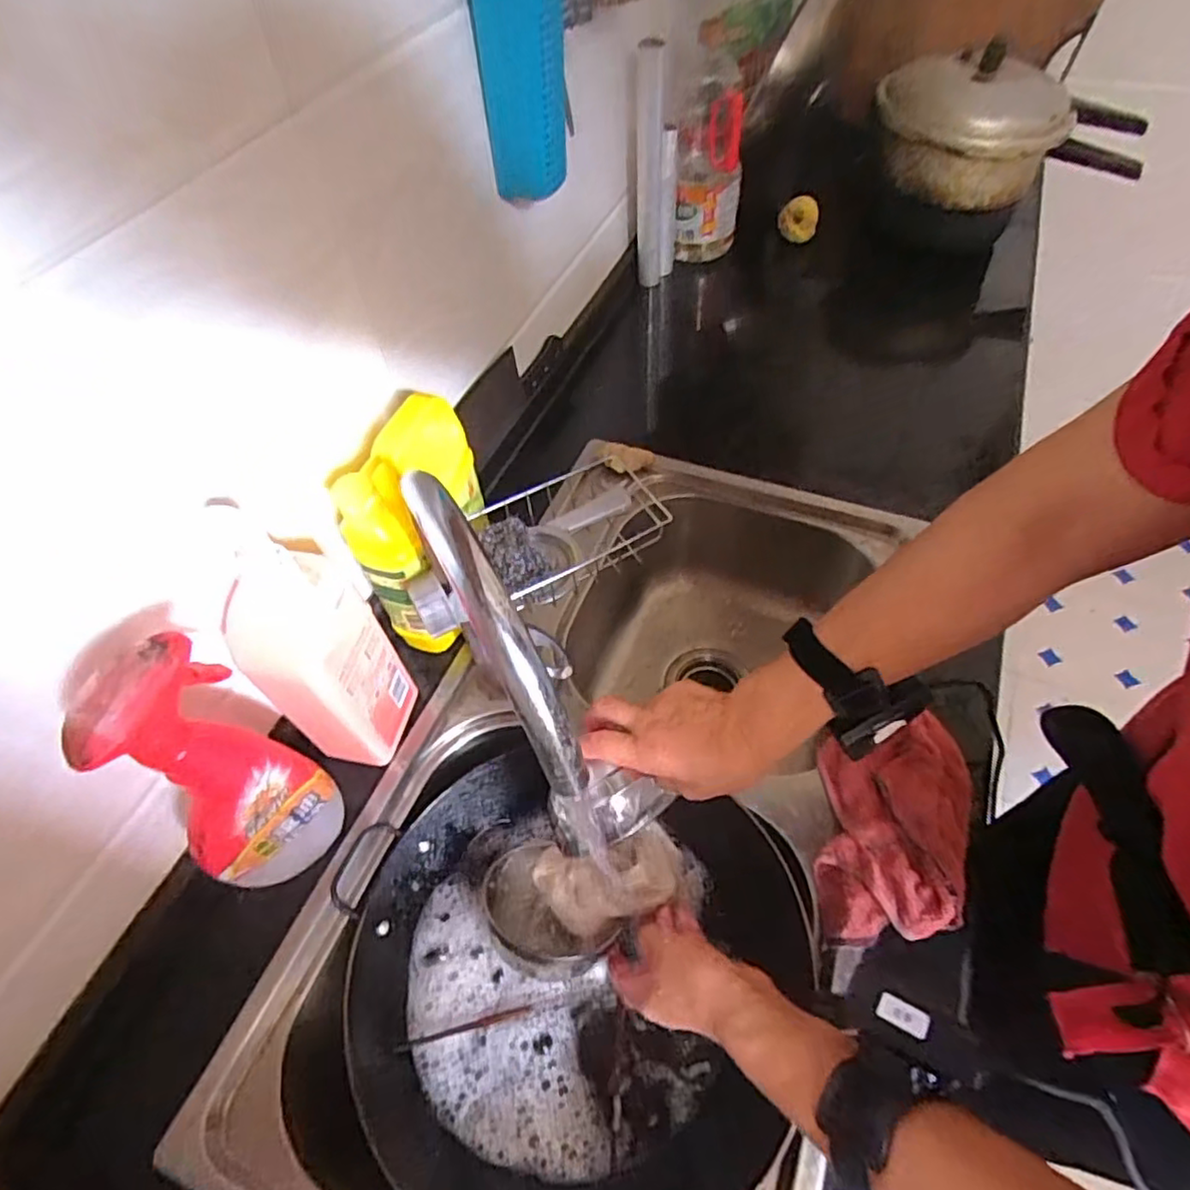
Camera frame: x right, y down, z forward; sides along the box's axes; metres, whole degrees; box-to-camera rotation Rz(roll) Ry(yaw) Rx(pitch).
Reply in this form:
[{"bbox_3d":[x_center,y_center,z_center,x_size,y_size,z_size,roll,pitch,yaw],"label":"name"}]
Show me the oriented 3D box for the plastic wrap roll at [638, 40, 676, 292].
[{"bbox_3d":[0.082,-0.555,0.869,0.052,0.281,0.053,3,54,6],"label":"plastic wrap roll"}]

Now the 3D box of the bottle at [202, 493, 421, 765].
[{"bbox_3d":[-0.209,0.050,0.513,0.066,0.264,0.095,31,62,23],"label":"bottle"}]

